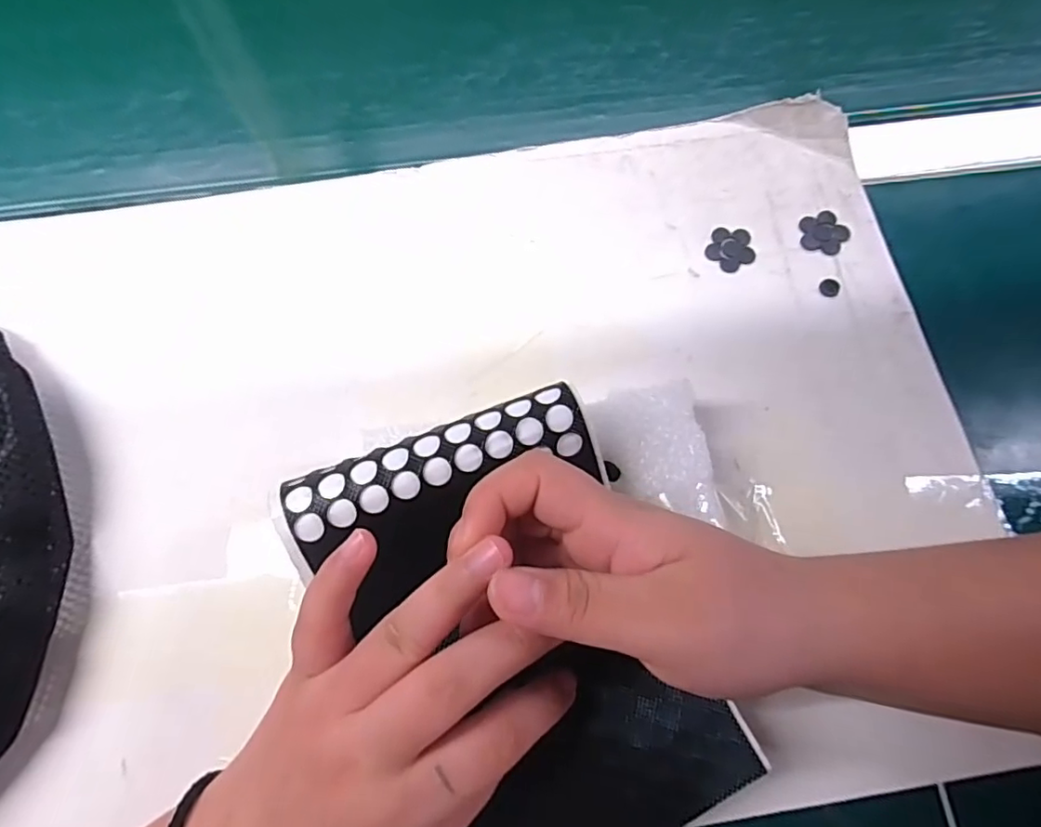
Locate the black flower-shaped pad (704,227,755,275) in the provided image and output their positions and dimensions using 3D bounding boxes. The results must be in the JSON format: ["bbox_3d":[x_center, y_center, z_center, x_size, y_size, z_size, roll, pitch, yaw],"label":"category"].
[{"bbox_3d":[0.116,-0.092,0.320,0.026,0.004,0.025,-28,74,-8],"label":"black flower-shaped pad"}]

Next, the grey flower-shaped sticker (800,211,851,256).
[{"bbox_3d":[0.167,-0.101,0.320,0.025,0.004,0.026,31,75,10],"label":"grey flower-shaped sticker"}]

